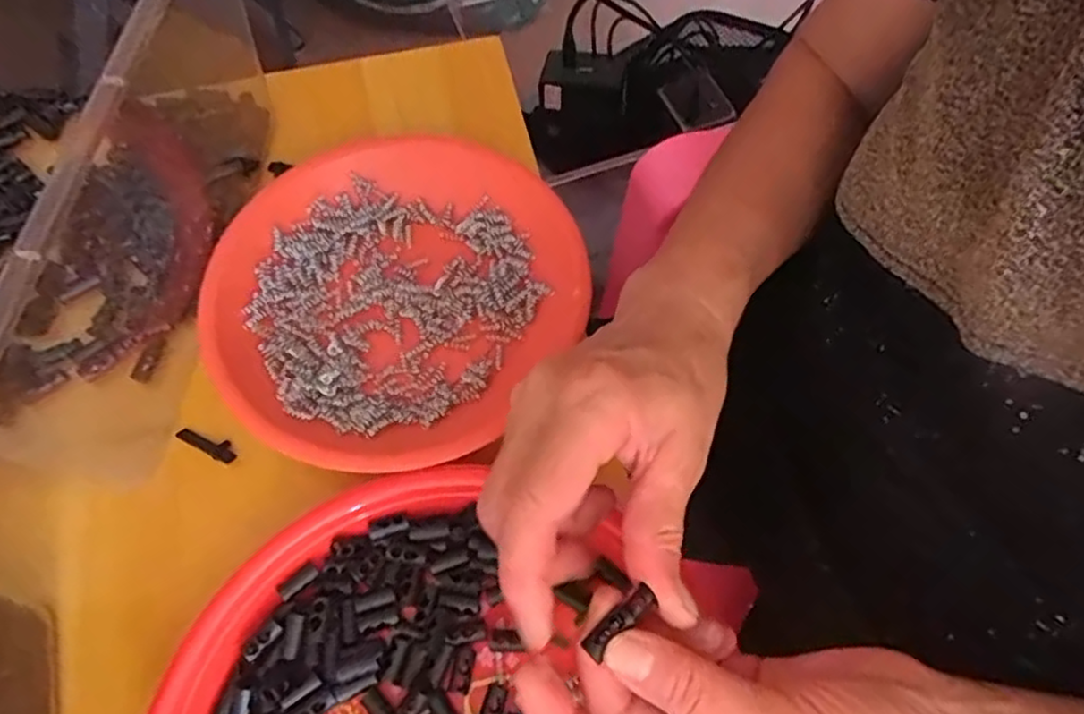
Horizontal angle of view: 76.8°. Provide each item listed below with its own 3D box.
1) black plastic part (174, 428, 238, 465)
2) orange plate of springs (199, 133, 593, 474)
[{"bbox_3d":[-0.168,0.043,0.343,0.032,0.004,0.010,25,65,9],"label":"black plastic part"},{"bbox_3d":[-0.079,-0.035,0.357,0.178,0.030,0.184,1,63,-2],"label":"orange plate of springs"}]

